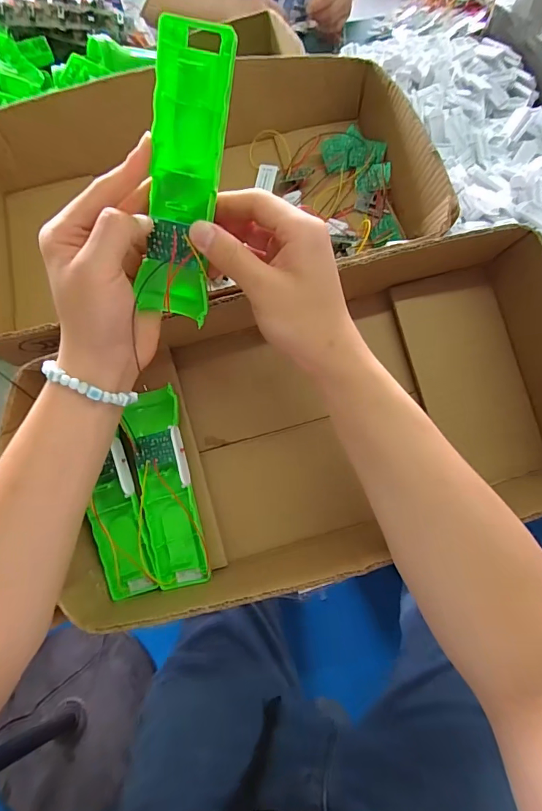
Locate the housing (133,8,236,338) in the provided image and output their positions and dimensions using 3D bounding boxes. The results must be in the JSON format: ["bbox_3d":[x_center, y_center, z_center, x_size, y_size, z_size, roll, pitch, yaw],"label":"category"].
[{"bbox_3d":[-0.055,-0.133,0.260,0.050,0.156,0.026,14,21,9],"label":"housing"}]

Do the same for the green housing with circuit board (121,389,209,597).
[{"bbox_3d":[-0.085,0.067,0.346,0.044,0.026,0.159,-11,88,-4],"label":"green housing with circuit board"}]

